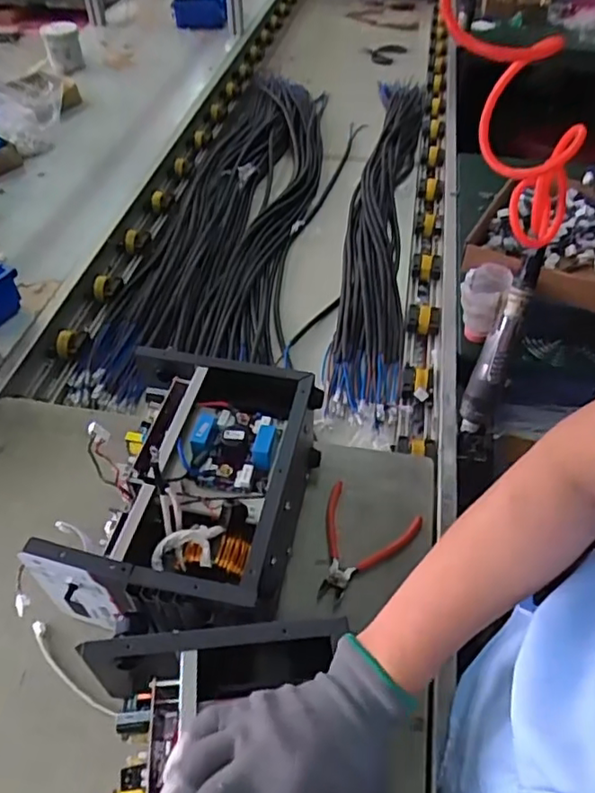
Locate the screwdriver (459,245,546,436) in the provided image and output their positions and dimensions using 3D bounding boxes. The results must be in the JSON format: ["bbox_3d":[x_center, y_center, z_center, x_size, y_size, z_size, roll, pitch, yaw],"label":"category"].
[{"bbox_3d":[0.249,-0.062,0.739,0.035,0.237,0.042,23,23,20],"label":"screwdriver"}]

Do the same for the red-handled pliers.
[{"bbox_3d":[0.061,0.168,0.677,0.111,0.013,0.136,25,52,21],"label":"red-handled pliers"}]

